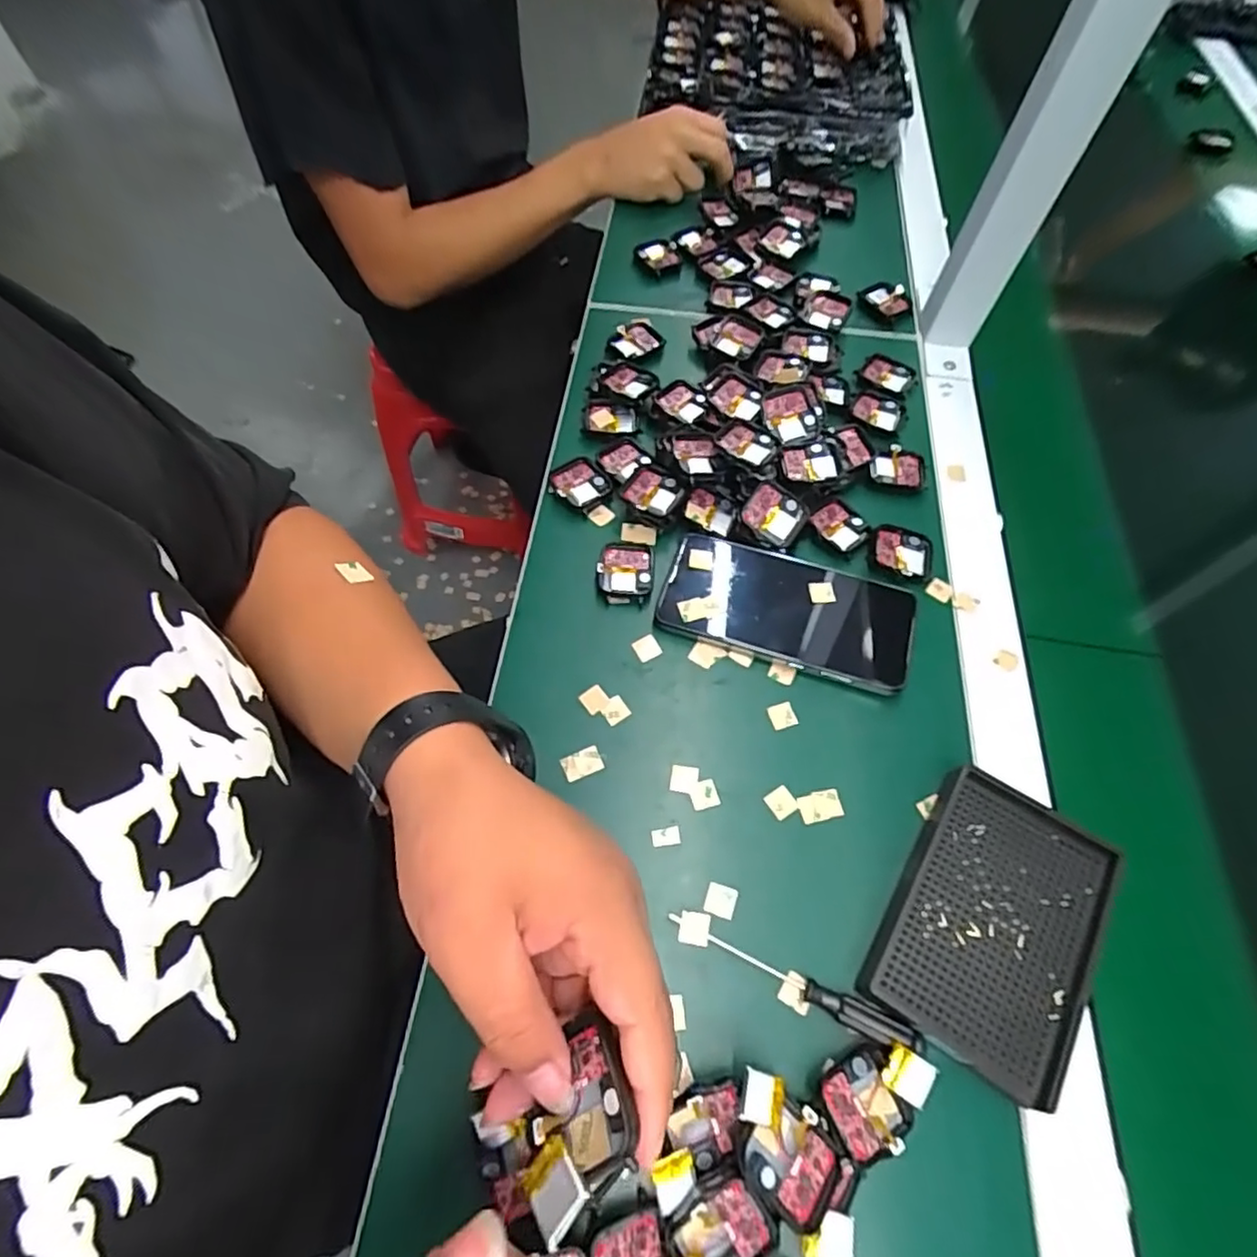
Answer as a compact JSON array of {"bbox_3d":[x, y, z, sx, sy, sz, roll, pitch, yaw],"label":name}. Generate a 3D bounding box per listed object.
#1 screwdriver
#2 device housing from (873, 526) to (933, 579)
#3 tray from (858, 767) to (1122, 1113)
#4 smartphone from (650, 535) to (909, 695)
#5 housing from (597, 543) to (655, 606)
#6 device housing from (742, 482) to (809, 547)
[{"bbox_3d":[0.082,0.179,0.323,0.131,0.015,0.013,22,64,9],"label":"screwdriver"},{"bbox_3d":[0.194,-0.054,0.449,0.042,0.006,0.038,8,62,2],"label":"device housing"},{"bbox_3d":[0.191,0.154,0.336,0.091,0.023,0.137,31,65,13],"label":"tray"},{"bbox_3d":[0.104,-0.014,0.424,0.161,0.016,0.078,17,63,6],"label":"smartphone"},{"bbox_3d":[-0.002,-0.040,0.440,0.037,0.007,0.045,3,62,-1],"label":"housing"},{"bbox_3d":[0.104,-0.080,0.448,0.043,0.007,0.037,35,89,-10],"label":"device housing"}]

